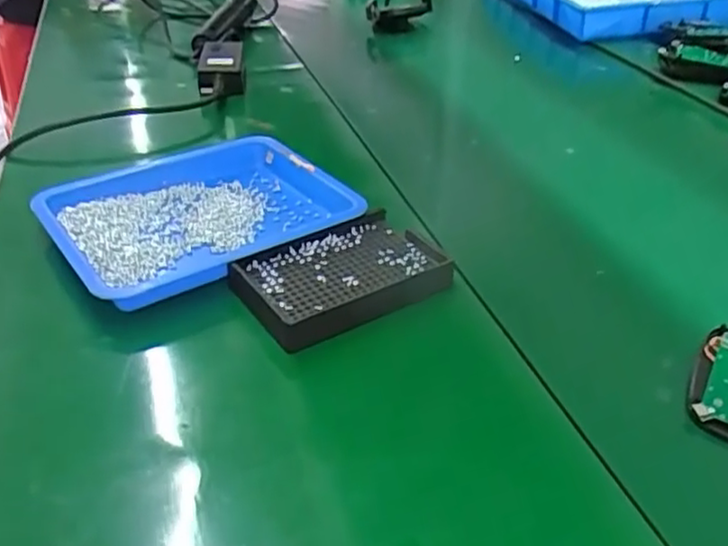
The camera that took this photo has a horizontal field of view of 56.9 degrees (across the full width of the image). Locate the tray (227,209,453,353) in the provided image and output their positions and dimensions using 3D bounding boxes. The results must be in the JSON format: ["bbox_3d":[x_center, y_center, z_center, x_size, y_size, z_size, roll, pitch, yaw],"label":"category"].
[{"bbox_3d":[-0.017,0.000,0.479,0.147,0.026,0.089,-22,42,-29],"label":"tray"}]

